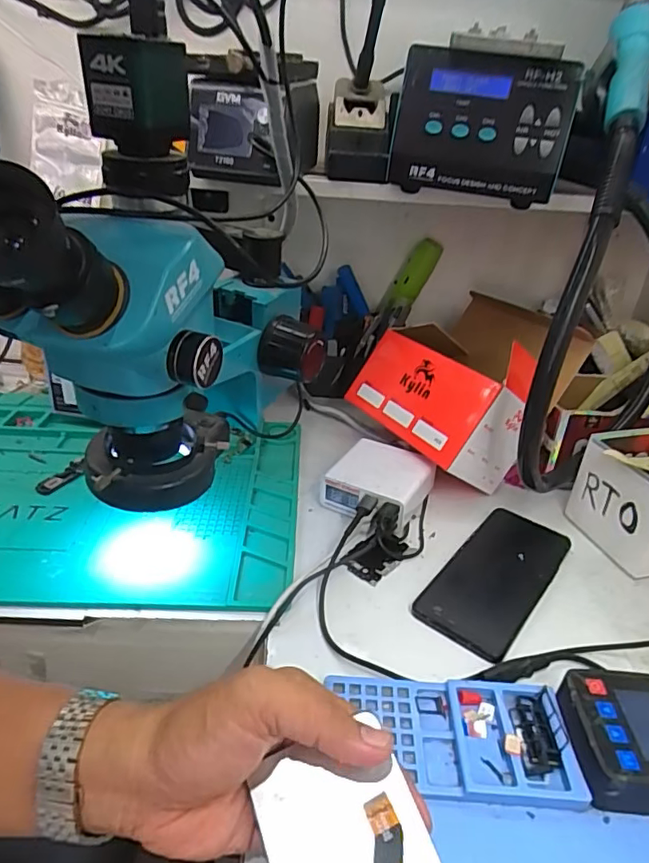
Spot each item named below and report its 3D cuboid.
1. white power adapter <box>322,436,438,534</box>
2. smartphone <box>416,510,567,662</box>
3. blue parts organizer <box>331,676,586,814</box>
[{"bbox_3d":[0.054,0.051,0.540,0.090,0.041,0.087,22,34,29],"label":"white power adapter"},{"bbox_3d":[0.148,0.122,0.465,0.076,0.010,0.173,24,35,31],"label":"smartphone"},{"bbox_3d":[0.077,0.184,0.330,0.138,0.014,0.070,4,30,1],"label":"blue parts organizer"}]

